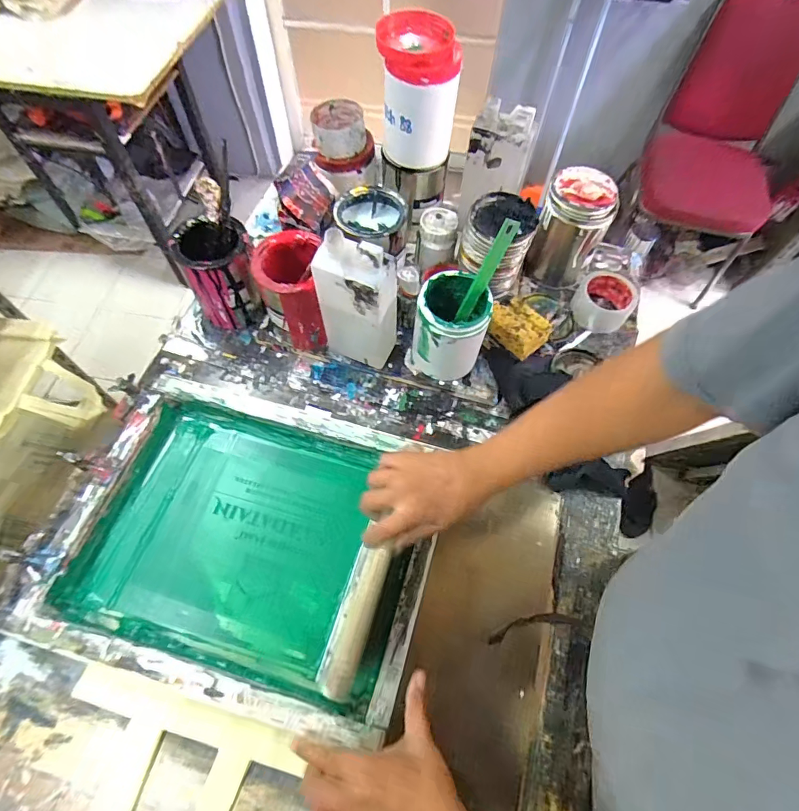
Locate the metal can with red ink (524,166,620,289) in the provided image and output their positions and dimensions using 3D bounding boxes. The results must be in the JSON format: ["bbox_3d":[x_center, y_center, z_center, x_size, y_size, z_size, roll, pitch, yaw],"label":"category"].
[{"bbox_3d":[0.287,-0.296,0.760,0.107,0.158,0.117,1,63,-1],"label":"metal can with red ink"}]

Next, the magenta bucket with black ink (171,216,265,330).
[{"bbox_3d":[-0.273,-0.199,0.698,0.108,0.146,0.091,-19,65,-11],"label":"magenta bucket with black ink"}]

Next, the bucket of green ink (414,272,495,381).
[{"bbox_3d":[0.072,-0.107,0.651,0.094,0.164,0.093,1,63,-1],"label":"bucket of green ink"}]

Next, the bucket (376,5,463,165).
[{"bbox_3d":[0.026,-0.436,0.632,0.106,0.156,0.102,-7,63,-5],"label":"bucket"}]

